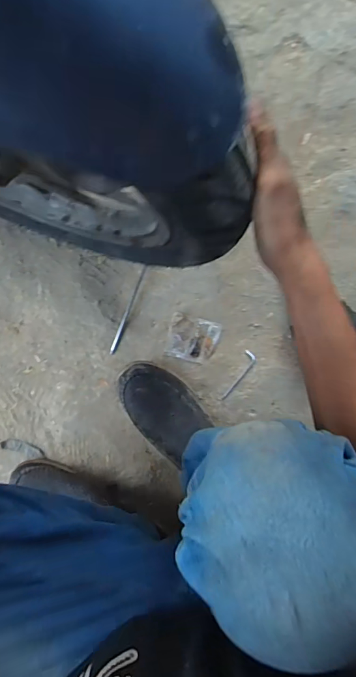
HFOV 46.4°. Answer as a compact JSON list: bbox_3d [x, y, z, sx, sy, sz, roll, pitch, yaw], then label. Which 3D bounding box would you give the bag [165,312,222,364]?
[{"bbox_3d":[0.025,0.002,0.700,0.082,0.007,0.073,14,91,-8],"label":"bag"}]

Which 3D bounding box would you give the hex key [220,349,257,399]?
[{"bbox_3d":[0.103,0.065,0.708,0.022,0.006,0.093,31,88,-8],"label":"hex key"}]

